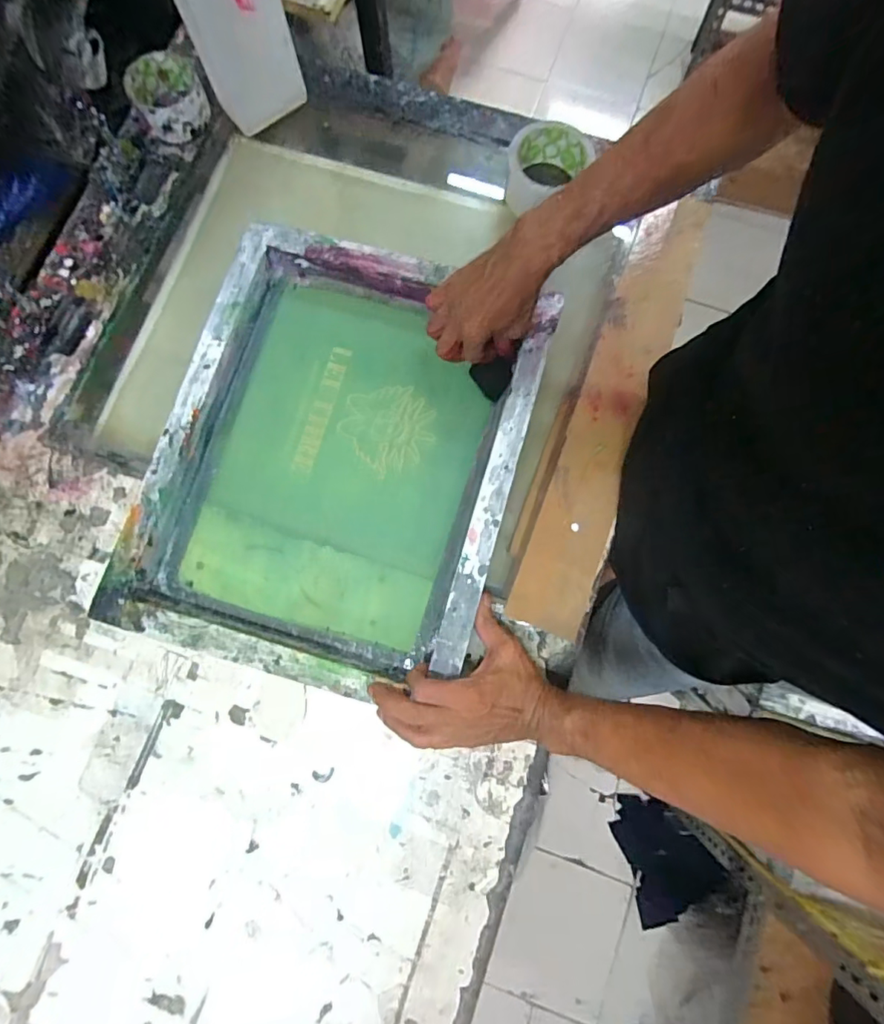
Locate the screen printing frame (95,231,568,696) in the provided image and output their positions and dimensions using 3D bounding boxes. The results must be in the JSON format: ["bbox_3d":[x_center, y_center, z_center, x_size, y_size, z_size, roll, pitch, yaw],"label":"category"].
[{"bbox_3d":[-0.106,-0.062,0.524,0.351,0.049,0.428,15,79,3],"label":"screen printing frame"}]

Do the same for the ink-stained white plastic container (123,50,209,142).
[{"bbox_3d":[-0.321,-0.489,0.601,0.080,0.058,0.075,0,79,0],"label":"ink-stained white plastic container"}]

